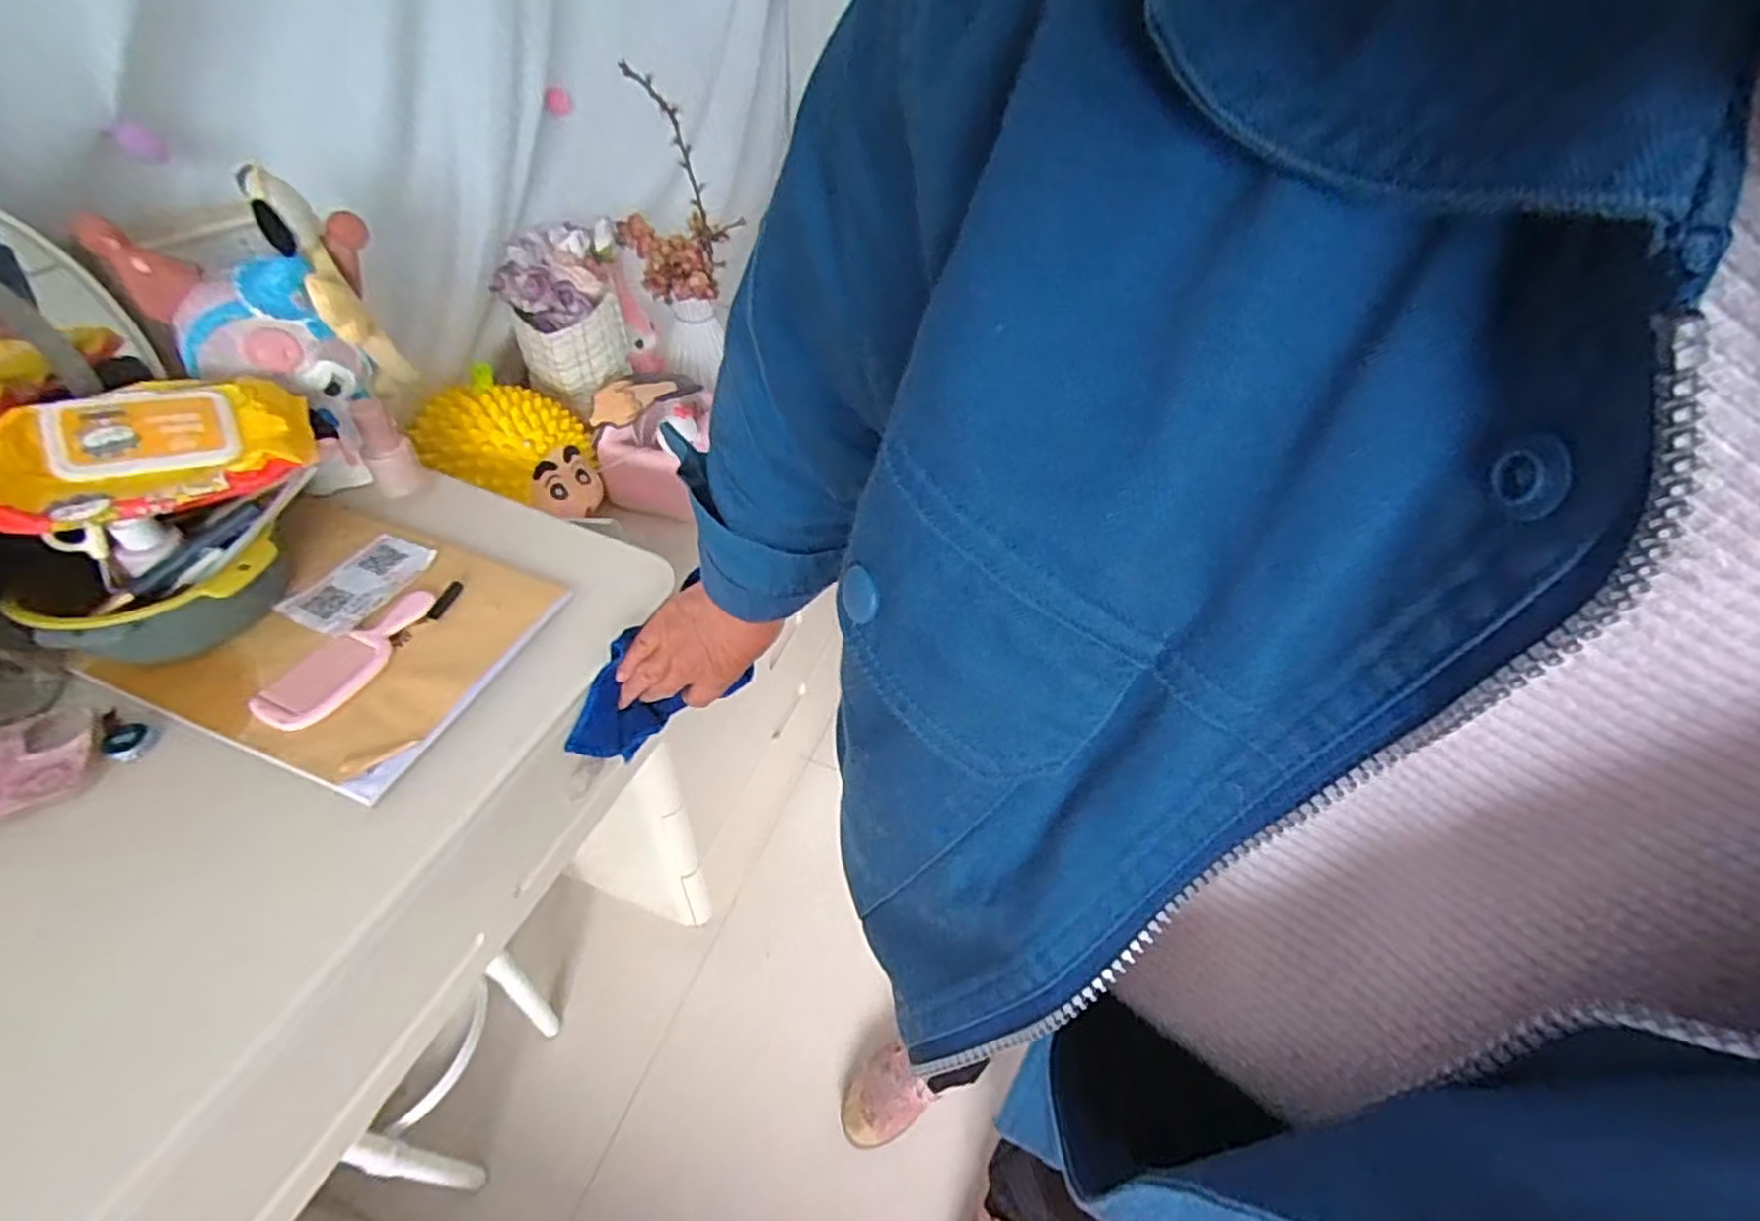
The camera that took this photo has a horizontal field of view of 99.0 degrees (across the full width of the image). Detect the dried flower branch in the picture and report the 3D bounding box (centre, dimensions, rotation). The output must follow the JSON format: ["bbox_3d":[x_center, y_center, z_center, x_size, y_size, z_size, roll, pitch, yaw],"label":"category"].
[{"bbox_3d":[-0.243,-0.488,0.895,0.149,0.219,0.075,-1,47,-8],"label":"dried flower branch"}]

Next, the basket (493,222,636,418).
[{"bbox_3d":[-0.373,-0.353,0.895,0.131,0.157,0.151,-7,47,-12],"label":"basket"}]

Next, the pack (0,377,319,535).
[{"bbox_3d":[-0.489,-0.106,0.507,0.175,0.043,0.106,-26,73,-33],"label":"pack"}]

